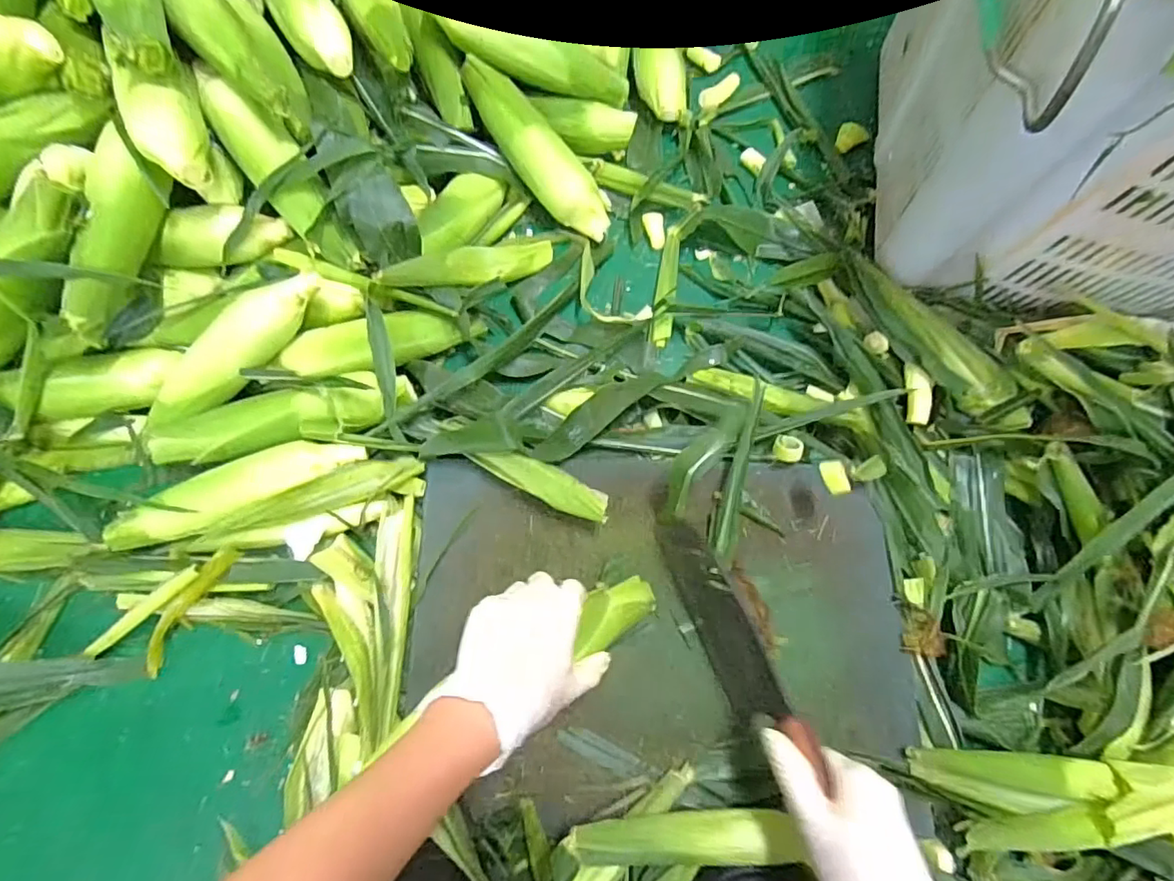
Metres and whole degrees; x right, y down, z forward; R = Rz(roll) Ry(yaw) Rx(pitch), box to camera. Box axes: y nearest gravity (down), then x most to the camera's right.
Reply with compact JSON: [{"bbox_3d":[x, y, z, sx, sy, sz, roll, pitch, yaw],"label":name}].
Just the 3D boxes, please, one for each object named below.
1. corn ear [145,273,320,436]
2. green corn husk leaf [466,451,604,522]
[{"bbox_3d":[-0.332,-0.080,0.511,0.209,0.057,0.052,-44,82,-9],"label":"corn ear"},{"bbox_3d":[-0.042,0.036,0.496,0.130,0.038,0.031,28,74,7],"label":"green corn husk leaf"}]

